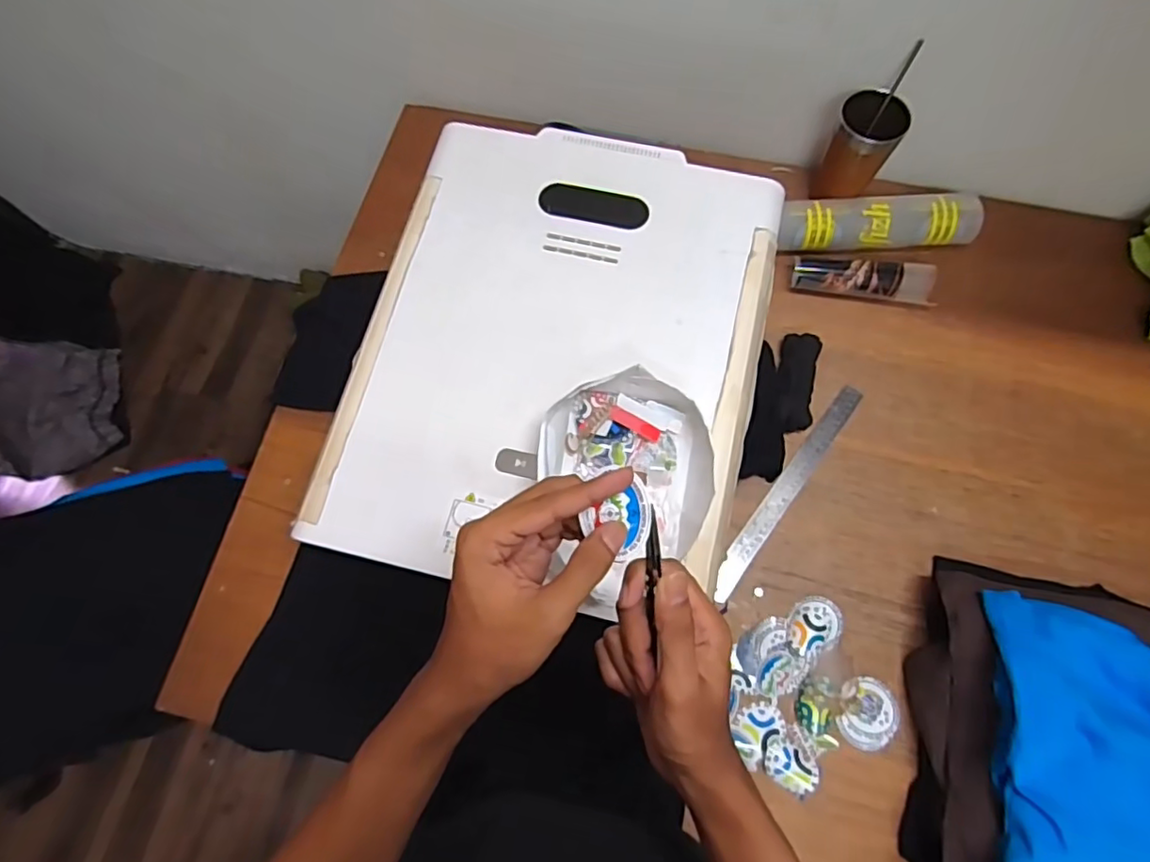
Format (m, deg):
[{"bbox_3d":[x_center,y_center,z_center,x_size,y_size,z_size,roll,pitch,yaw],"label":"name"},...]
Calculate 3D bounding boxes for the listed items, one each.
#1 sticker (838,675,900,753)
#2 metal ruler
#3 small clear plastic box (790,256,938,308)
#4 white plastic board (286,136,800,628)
[{"bbox_3d":[0.321,0.310,0.657,0.067,0.009,0.070,0,77,-1],"label":"sticker"},{"bbox_3d":[0.259,0.070,0.731,0.027,0.007,0.316,36,78,11],"label":"metal ruler"},{"bbox_3d":[0.378,-0.201,0.786,0.181,0.047,0.050,7,71,3],"label":"small clear plastic box"},{"bbox_3d":[-0.013,-0.091,0.615,0.397,0.030,0.492,12,72,5],"label":"white plastic board"}]

